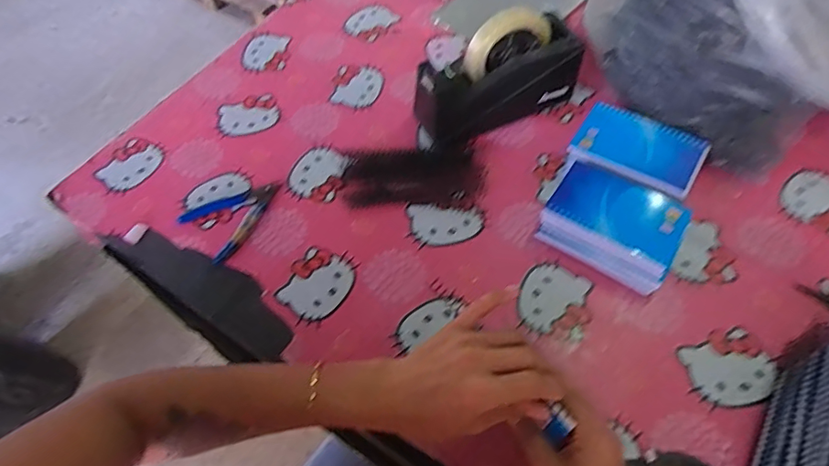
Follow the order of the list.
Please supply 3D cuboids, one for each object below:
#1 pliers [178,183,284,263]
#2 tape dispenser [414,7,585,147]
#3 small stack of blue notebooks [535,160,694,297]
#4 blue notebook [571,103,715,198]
[{"bbox_3d":[-0.207,-0.024,0.605,0.112,0.009,0.089,-38,63,-19],"label":"pliers"},{"bbox_3d":[0.101,-0.193,0.630,0.203,0.126,0.073,-25,60,-12],"label":"tape dispenser"},{"bbox_3d":[0.211,-0.008,0.547,0.133,0.060,0.099,28,64,19],"label":"small stack of blue notebooks"},{"bbox_3d":[0.253,-0.097,0.578,0.133,0.010,0.091,27,63,19],"label":"blue notebook"}]

